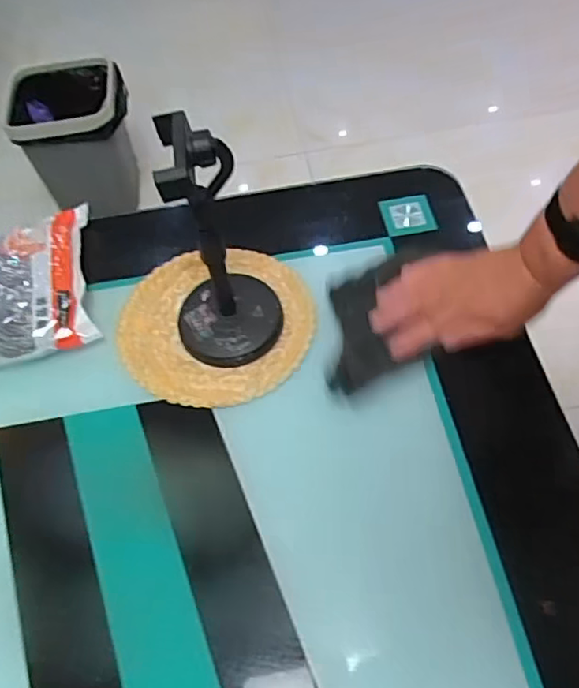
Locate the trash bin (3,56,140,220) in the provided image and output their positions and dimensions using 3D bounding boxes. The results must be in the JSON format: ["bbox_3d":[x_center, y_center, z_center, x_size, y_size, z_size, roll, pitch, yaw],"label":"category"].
[{"bbox_3d":[-0.485,-0.481,1.386,0.255,0.271,0.261,-15,57,-6],"label":"trash bin"}]

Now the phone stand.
[{"bbox_3d":[-0.065,-0.078,0.515,0.098,0.229,0.095,-17,57,-6],"label":"phone stand"}]

